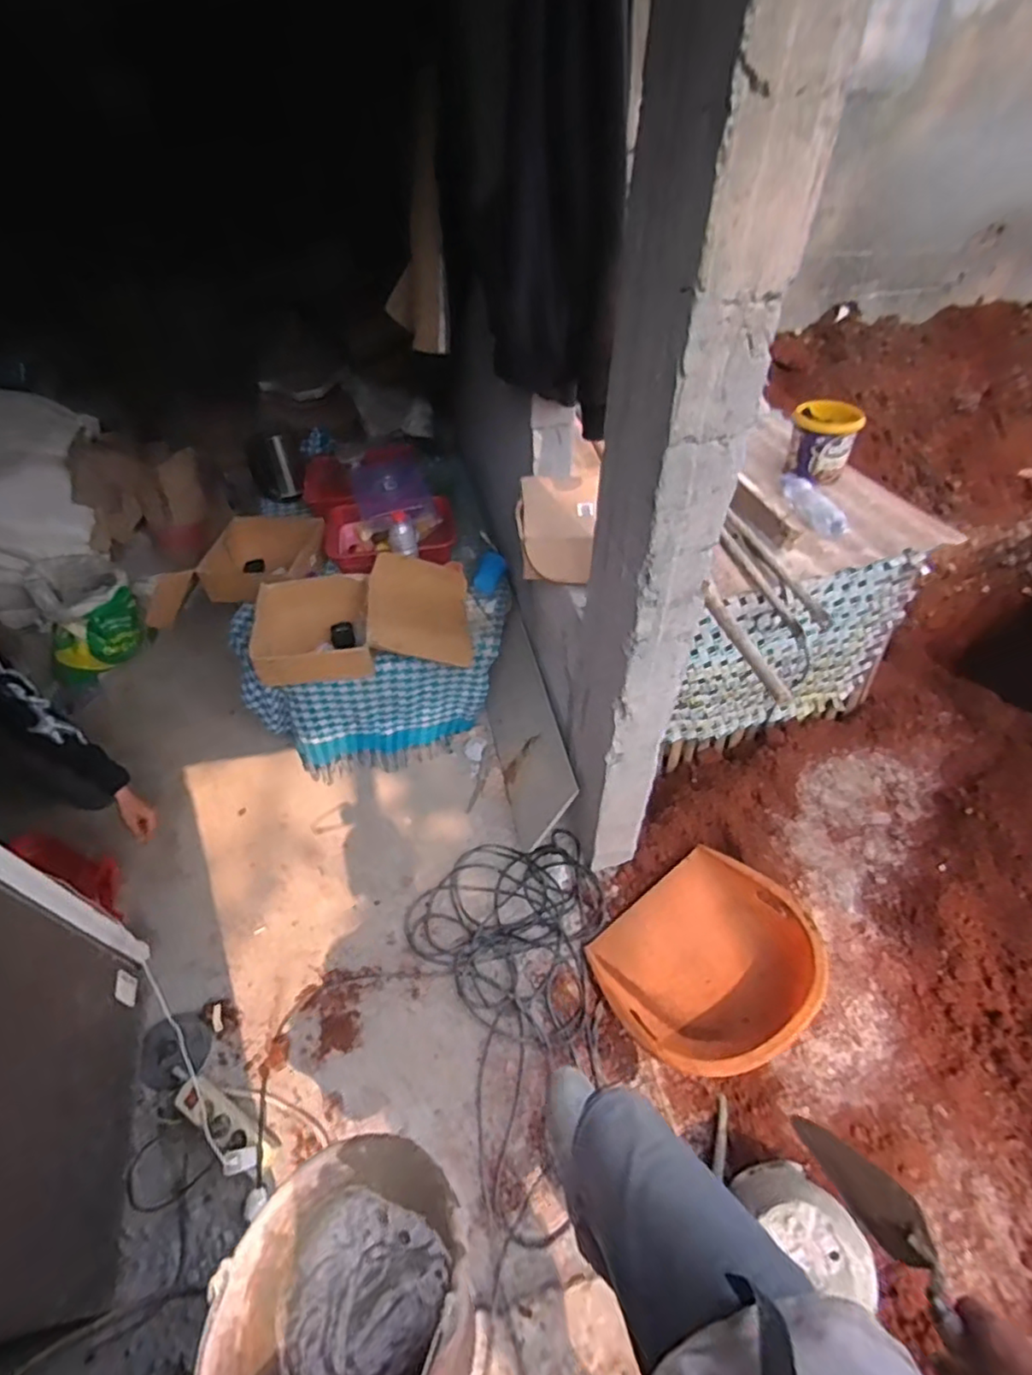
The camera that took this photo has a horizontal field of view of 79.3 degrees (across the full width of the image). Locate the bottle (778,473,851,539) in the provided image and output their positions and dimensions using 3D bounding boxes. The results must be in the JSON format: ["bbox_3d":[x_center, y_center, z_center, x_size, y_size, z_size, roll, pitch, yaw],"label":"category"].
[{"bbox_3d":[0.711,-0.446,1.506,0.060,0.054,0.241,-12,50,-10],"label":"bottle"}]

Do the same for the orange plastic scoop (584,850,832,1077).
[{"bbox_3d":[0.403,0.566,1.299,0.405,0.154,0.376,-31,55,-23],"label":"orange plastic scoop"}]

